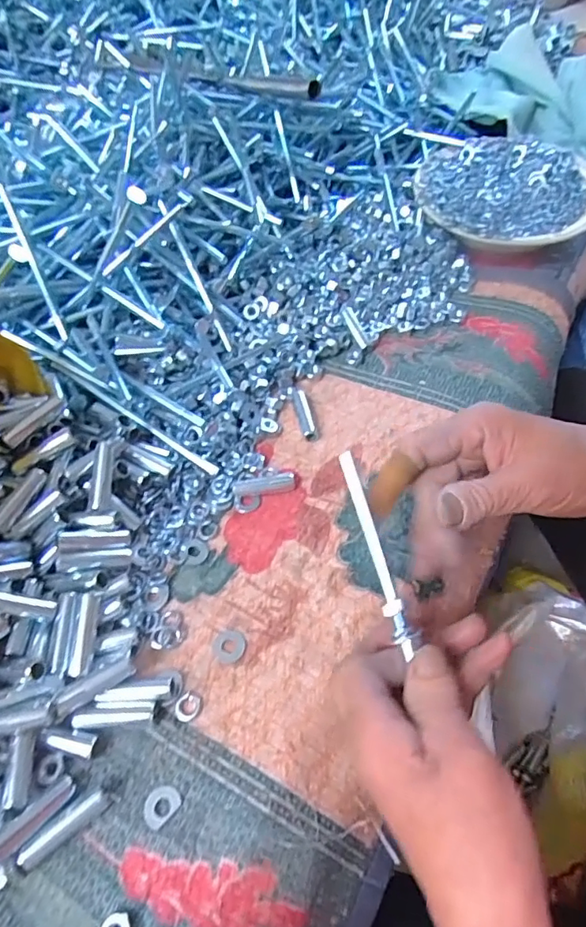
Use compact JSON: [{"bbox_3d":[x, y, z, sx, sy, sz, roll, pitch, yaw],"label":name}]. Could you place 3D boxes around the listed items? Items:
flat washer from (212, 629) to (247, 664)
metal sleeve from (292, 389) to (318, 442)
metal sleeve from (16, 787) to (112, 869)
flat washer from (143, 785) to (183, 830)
[{"bbox_3d":[-0.037,0.107,0.305,0.019,0.004,0.018,-1,55,1],"label":"flat washer"},{"bbox_3d":[0.008,-0.038,0.398,0.010,0.011,0.046,-13,56,-7],"label":"metal sleeve"},{"bbox_3d":[-0.109,0.173,0.251,0.042,0.009,0.011,-33,61,-20],"label":"metal sleeve"},{"bbox_3d":[-0.065,0.167,0.258,0.019,0.004,0.015,-40,63,-23],"label":"flat washer"}]

